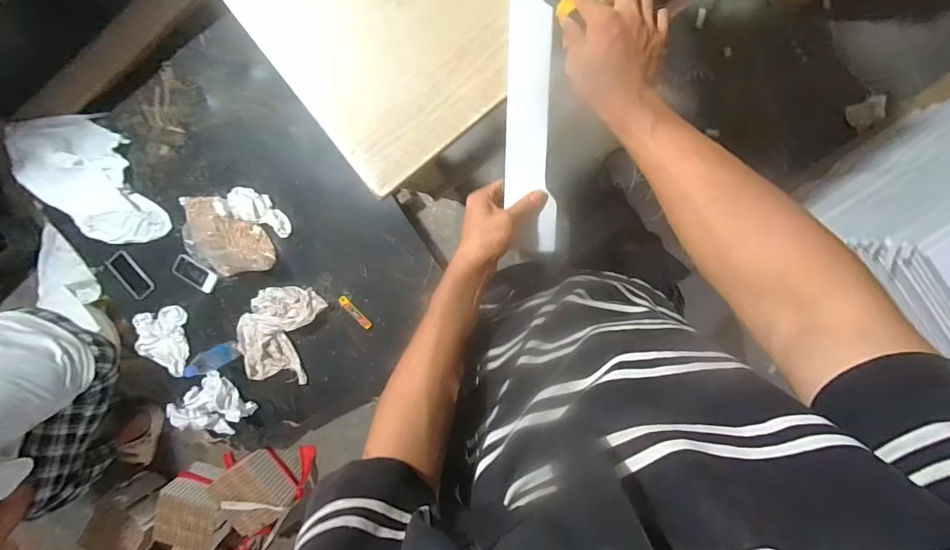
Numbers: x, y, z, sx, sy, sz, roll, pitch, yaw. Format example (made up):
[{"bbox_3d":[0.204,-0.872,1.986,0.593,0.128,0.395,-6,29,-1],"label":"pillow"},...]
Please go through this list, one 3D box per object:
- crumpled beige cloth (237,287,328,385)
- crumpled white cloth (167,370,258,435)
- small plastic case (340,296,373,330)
[{"bbox_3d":[-0.671,0.205,1.430,0.274,0.069,0.346,11,98,3],"label":"crumpled beige cloth"},{"bbox_3d":[-0.936,0.482,1.491,0.288,0.112,0.209,-37,93,8],"label":"crumpled white cloth"},{"bbox_3d":[-0.407,0.129,1.430,0.031,0.018,0.143,-41,93,8],"label":"small plastic case"}]

